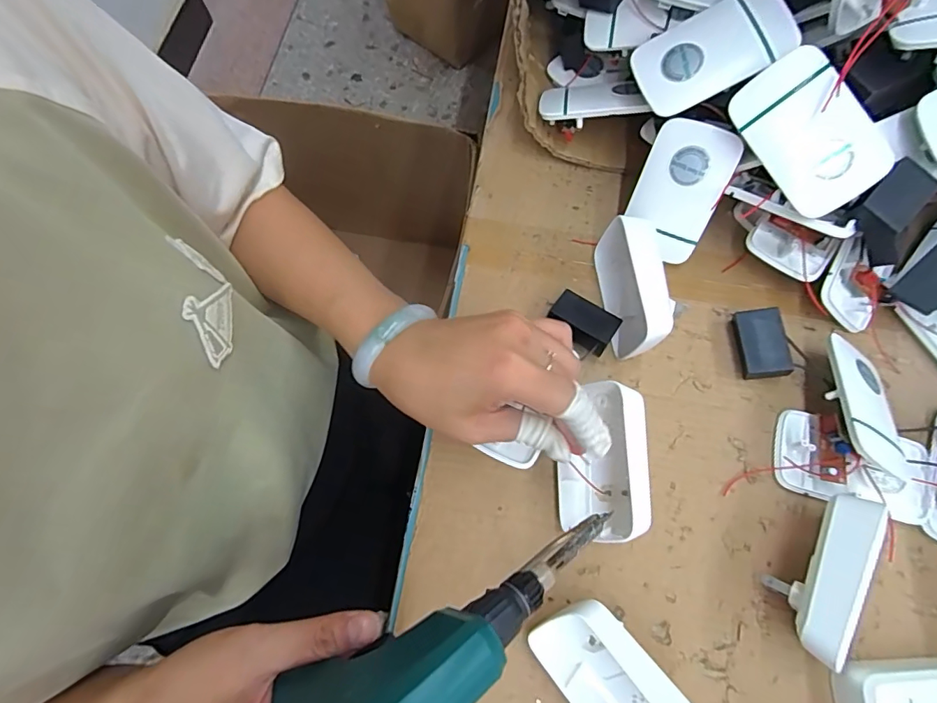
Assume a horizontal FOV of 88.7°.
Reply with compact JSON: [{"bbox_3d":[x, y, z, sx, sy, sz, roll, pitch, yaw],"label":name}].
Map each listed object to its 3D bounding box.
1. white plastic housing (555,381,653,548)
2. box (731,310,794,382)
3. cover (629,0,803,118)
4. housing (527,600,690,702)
[{"bbox_3d":[0.085,0.070,0.305,0.047,0.052,0.092,3,71,1],"label":"white plastic housing"},{"bbox_3d":[0.213,-0.005,0.351,0.029,0.023,0.047,1,71,0],"label":"box"},{"bbox_3d":[0.164,-0.203,0.323,0.096,0.011,0.059,-22,78,14],"label":"cover"},{"bbox_3d":[0.083,0.189,0.267,0.048,0.055,0.097,-39,75,-12],"label":"housing"}]

